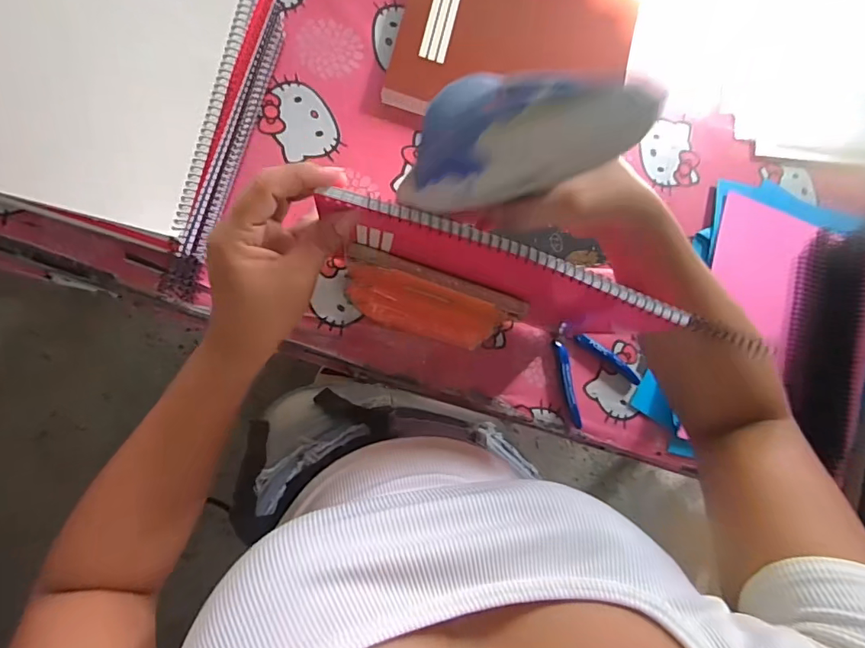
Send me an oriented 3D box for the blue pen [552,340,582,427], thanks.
[{"bbox_3d":[0.143,0.063,0.506,0.013,0.013,0.093,-10,89,-10],"label":"blue pen"}]

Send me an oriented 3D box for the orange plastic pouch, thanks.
[{"bbox_3d":[-0.010,-0.016,0.485,0.153,0.015,0.054,20,84,-8],"label":"orange plastic pouch"}]

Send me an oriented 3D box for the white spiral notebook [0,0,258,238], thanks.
[{"bbox_3d":[-0.264,-0.212,0.374,0.199,0.012,0.245,15,85,-8],"label":"white spiral notebook"}]

